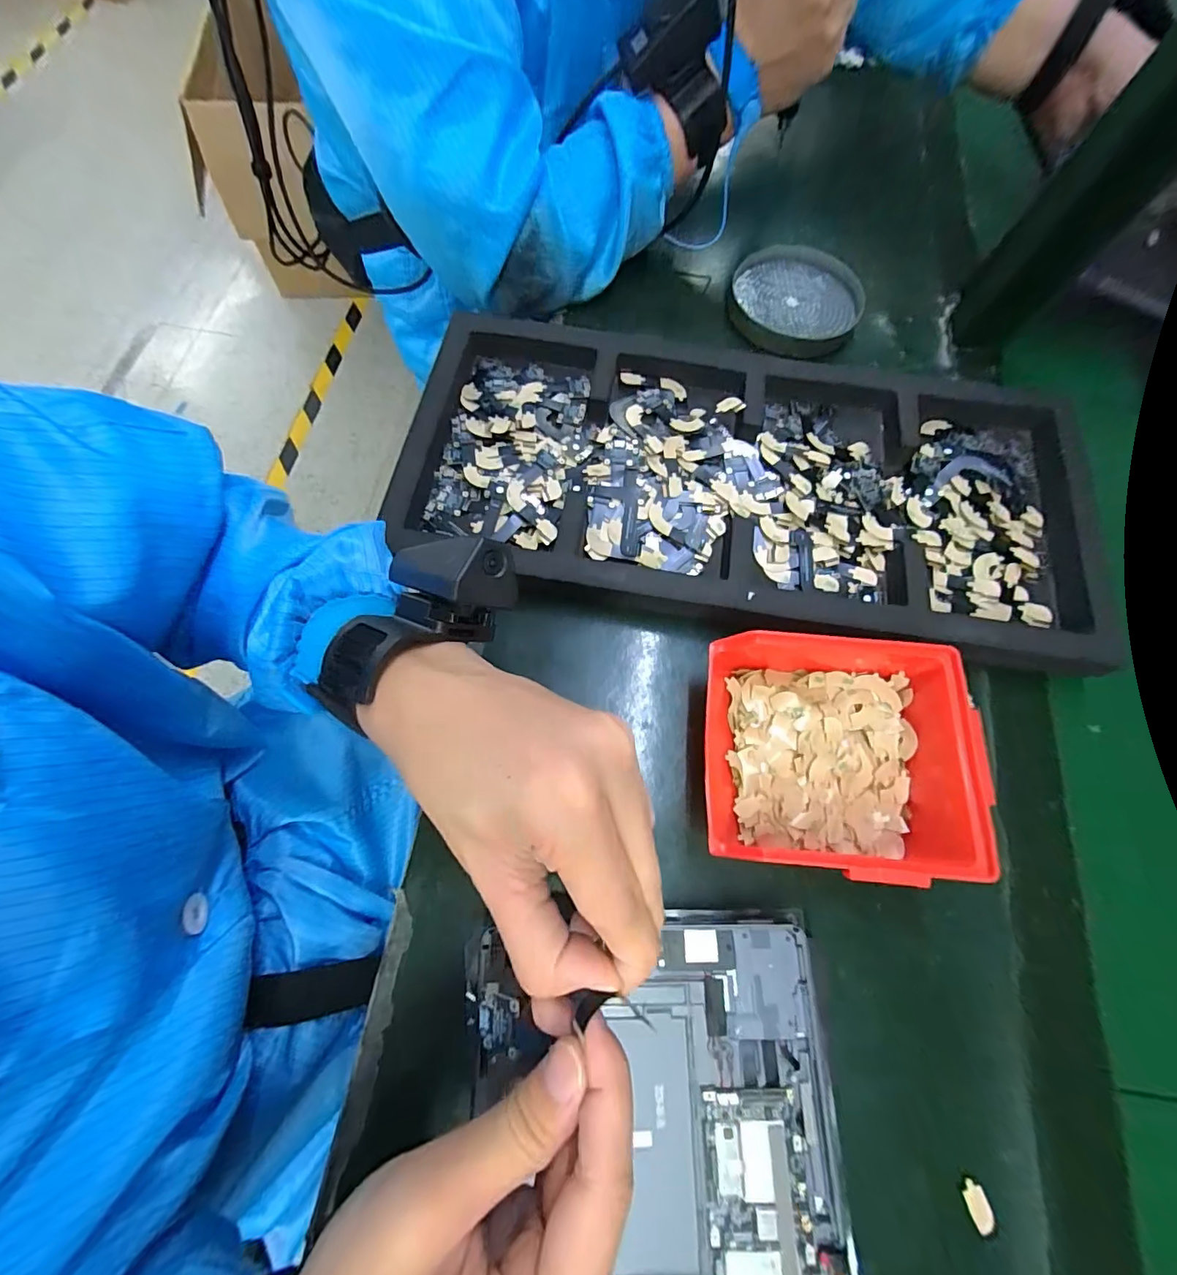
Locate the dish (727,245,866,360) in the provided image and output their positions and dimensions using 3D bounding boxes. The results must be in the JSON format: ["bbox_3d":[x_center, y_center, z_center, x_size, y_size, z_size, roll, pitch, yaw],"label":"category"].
[{"bbox_3d":[0.188,-0.300,0.448,0.124,0.017,0.117,1,70,-2],"label":"dish"}]

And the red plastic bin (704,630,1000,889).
[{"bbox_3d":[0.143,0.067,0.285,0.148,0.063,0.120,7,70,1],"label":"red plastic bin"}]

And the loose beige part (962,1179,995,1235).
[{"bbox_3d":[0.194,0.283,0.249,0.011,0.004,0.018,-16,71,-8],"label":"loose beige part"}]

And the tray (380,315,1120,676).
[{"bbox_3d":[0.114,-0.115,0.356,0.478,0.027,0.217,10,70,2],"label":"tray"}]

